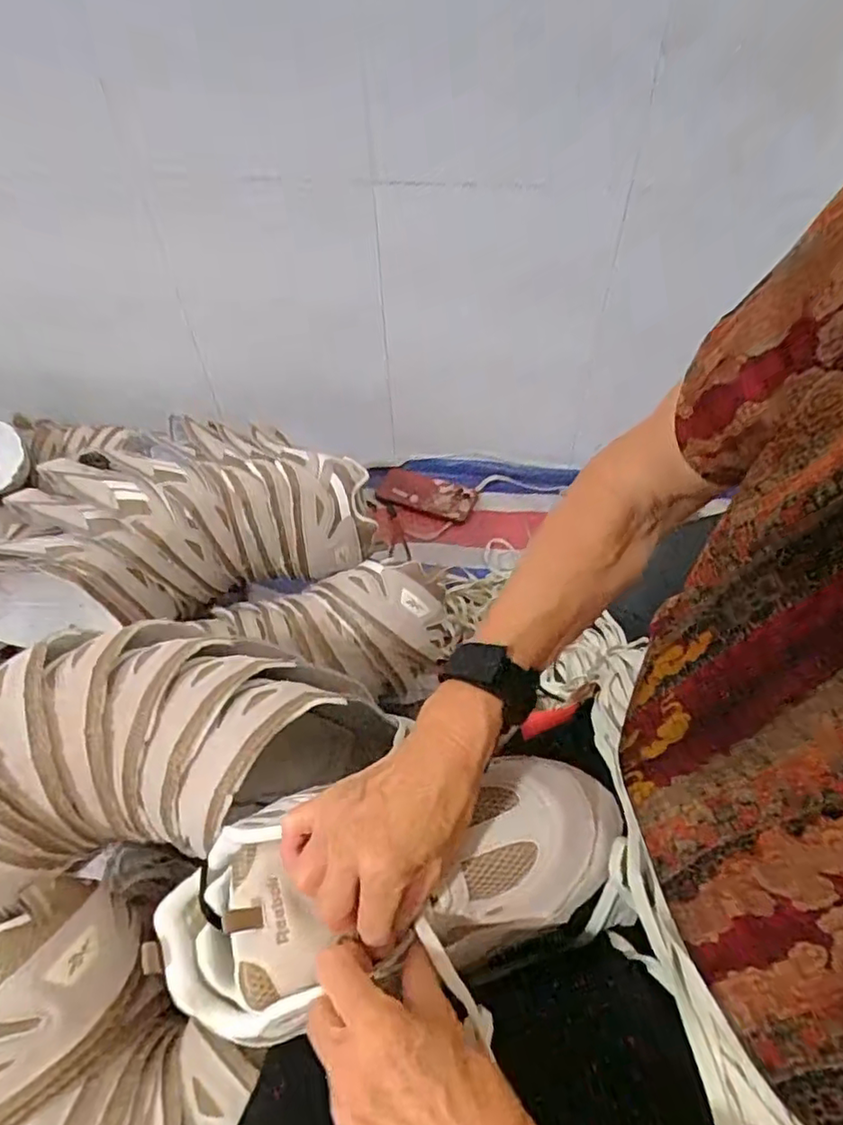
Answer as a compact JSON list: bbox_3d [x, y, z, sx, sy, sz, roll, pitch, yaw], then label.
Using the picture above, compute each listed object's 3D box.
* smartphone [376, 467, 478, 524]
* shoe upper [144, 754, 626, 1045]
[{"bbox_3d":[0.008,-0.116,1.028,0.165,0.018,0.071,19,55,16],"label":"smartphone"},{"bbox_3d":[-0.016,0.193,0.362,0.285,0.069,0.107,-13,53,-5],"label":"shoe upper"}]

